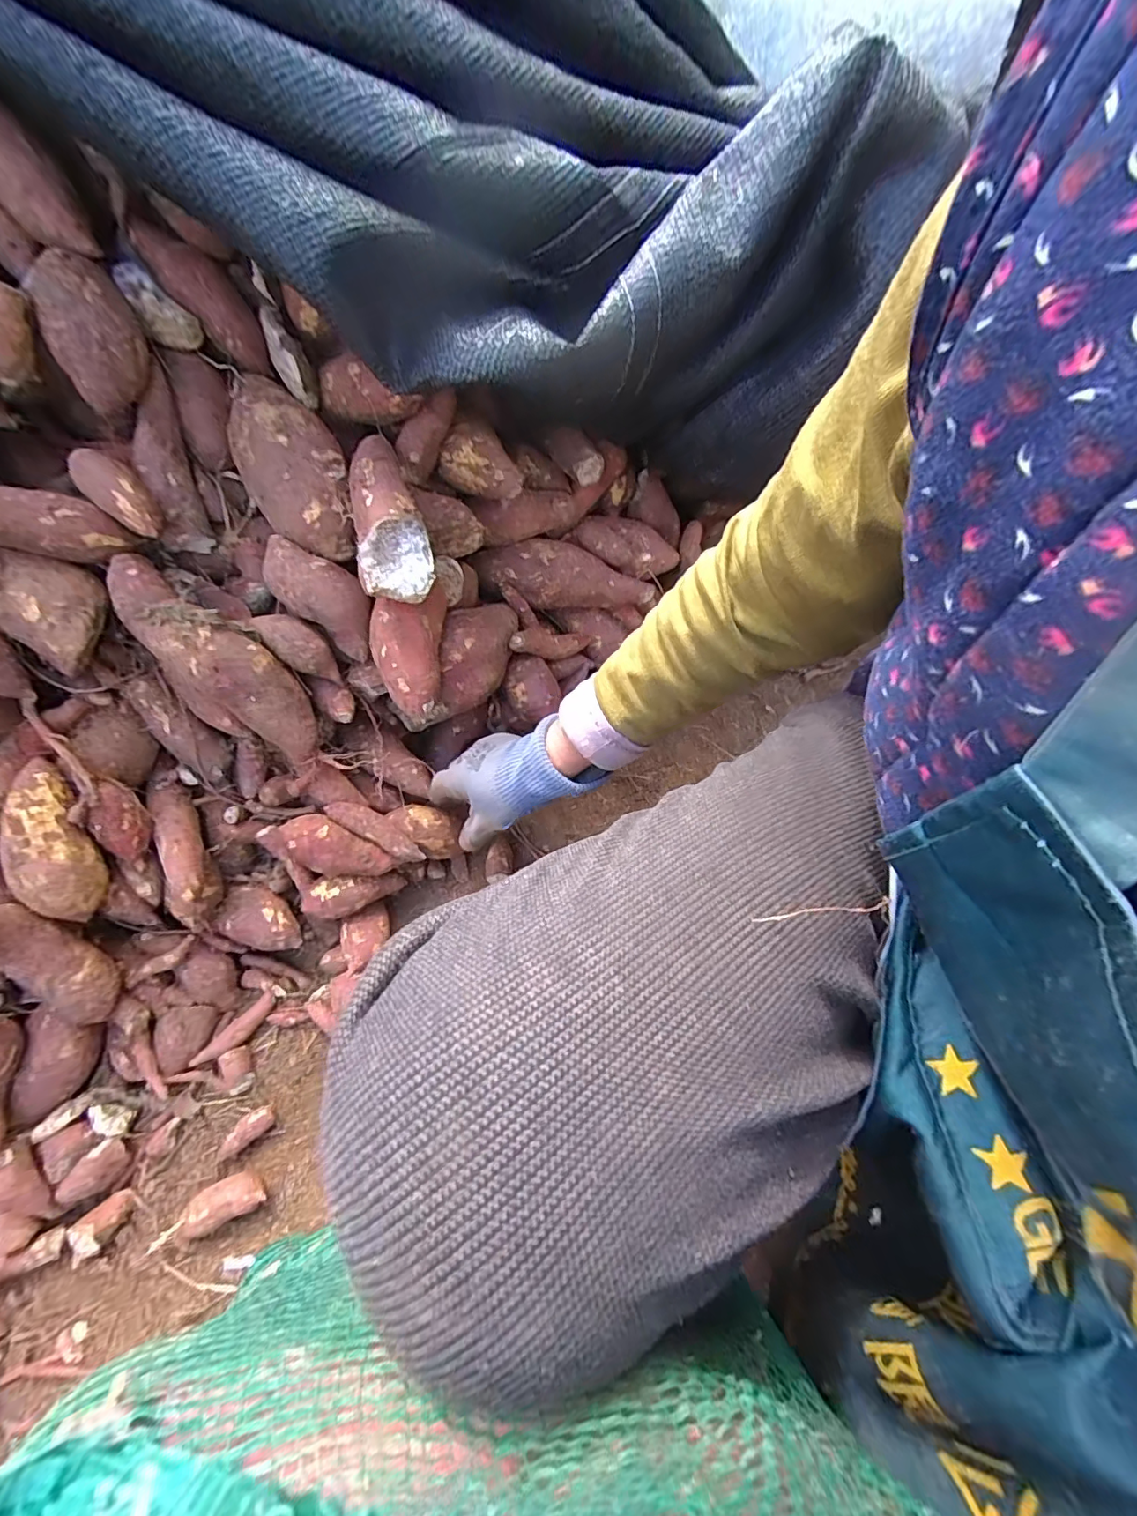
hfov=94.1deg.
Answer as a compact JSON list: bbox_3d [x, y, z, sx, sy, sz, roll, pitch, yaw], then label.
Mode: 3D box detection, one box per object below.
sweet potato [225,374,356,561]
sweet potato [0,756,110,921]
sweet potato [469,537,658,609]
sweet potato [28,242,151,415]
[{"bbox_3d":[-0.231,-0.240,0.449,0.080,0.066,0.161,-28,89,-10],"label":"sweet potato"},{"bbox_3d":[-0.394,0.063,0.401,0.042,0.040,0.124,-16,91,-9],"label":"sweet potato"},{"bbox_3d":[-0.012,-0.203,0.593,0.182,0.058,0.056,3,68,-1],"label":"sweet potato"},{"bbox_3d":[-0.345,-0.307,0.389,0.058,0.093,0.052,-22,25,-25],"label":"sweet potato"}]

